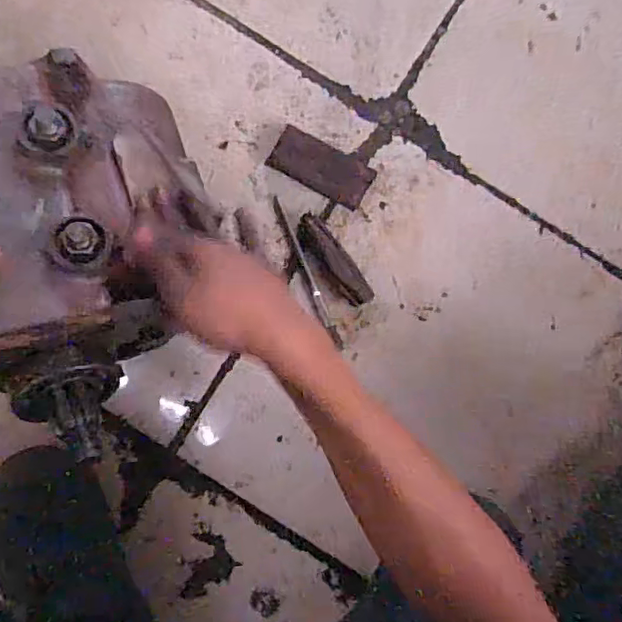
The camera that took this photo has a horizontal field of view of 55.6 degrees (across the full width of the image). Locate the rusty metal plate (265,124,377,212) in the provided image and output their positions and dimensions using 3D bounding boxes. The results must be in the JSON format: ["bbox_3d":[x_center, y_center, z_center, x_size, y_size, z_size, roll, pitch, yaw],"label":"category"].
[{"bbox_3d":[0.011,-0.144,0.588,0.100,0.009,0.046,29,91,0],"label":"rusty metal plate"}]

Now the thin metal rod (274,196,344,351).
[{"bbox_3d":[-0.005,-0.037,0.598,0.013,0.005,0.164,-24,90,1],"label":"thin metal rod"}]

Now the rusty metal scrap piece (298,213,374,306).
[{"bbox_3d":[0.020,-0.048,0.590,0.036,0.015,0.103,-37,90,1],"label":"rusty metal scrap piece"}]

